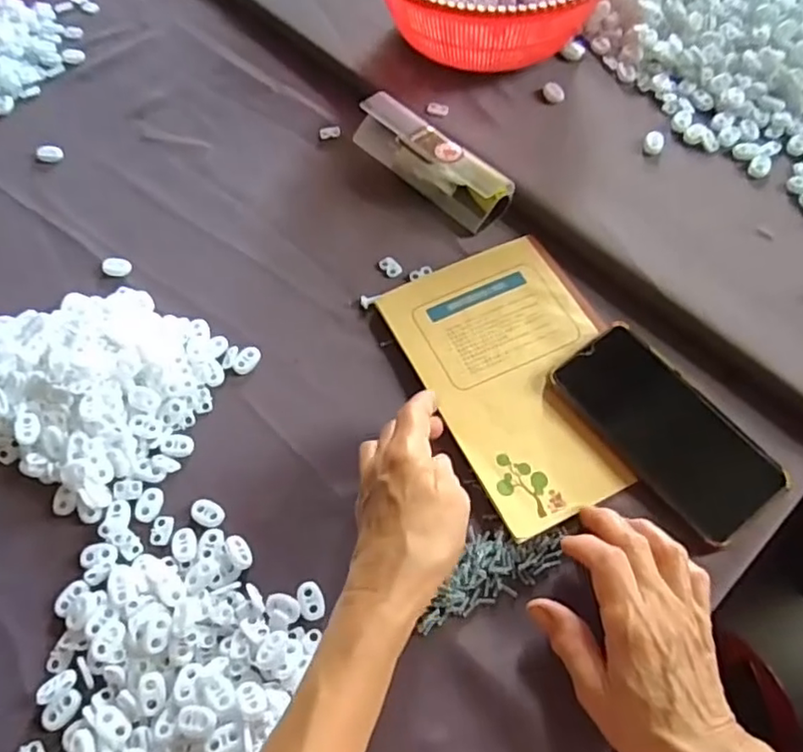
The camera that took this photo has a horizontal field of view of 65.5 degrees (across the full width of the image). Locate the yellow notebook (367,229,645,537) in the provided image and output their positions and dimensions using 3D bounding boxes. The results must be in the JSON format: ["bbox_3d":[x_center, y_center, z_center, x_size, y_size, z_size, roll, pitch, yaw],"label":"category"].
[{"bbox_3d":[0.087,-0.005,0.448,0.136,0.009,0.207,-24,63,-10],"label":"yellow notebook"}]

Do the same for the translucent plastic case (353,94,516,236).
[{"bbox_3d":[0.022,-0.182,0.524,0.042,0.035,0.152,-42,68,-18],"label":"translucent plastic case"}]

